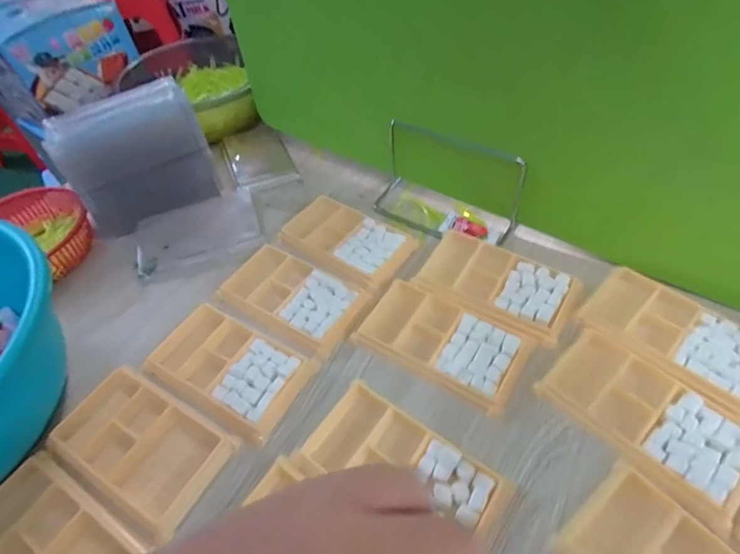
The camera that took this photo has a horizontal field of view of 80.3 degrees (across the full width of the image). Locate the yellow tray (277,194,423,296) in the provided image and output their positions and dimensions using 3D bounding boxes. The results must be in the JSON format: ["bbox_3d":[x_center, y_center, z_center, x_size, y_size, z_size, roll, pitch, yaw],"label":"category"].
[{"bbox_3d":[-0.026,-0.039,0.464,0.133,0.014,0.079,30,58,28],"label":"yellow tray"}]

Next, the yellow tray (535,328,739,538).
[{"bbox_3d":[0.199,0.098,0.315,0.077,0.012,0.134,-34,54,-22],"label":"yellow tray"}]

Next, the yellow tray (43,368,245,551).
[{"bbox_3d":[-0.178,0.133,0.346,0.138,0.026,0.080,23,55,23],"label":"yellow tray"}]

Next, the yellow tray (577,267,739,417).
[{"bbox_3d":[0.247,0.047,0.355,0.077,0.011,0.133,-36,55,-24],"label":"yellow tray"}]

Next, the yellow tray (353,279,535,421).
[{"bbox_3d":[0.061,0.053,0.373,0.134,0.009,0.076,25,56,25],"label":"yellow tray"}]

